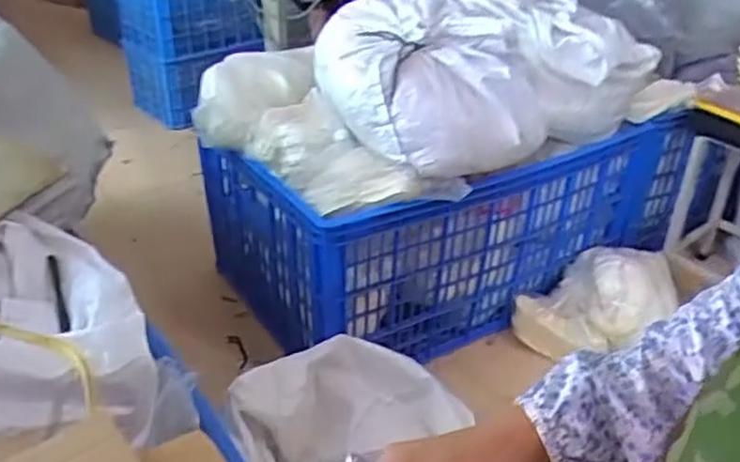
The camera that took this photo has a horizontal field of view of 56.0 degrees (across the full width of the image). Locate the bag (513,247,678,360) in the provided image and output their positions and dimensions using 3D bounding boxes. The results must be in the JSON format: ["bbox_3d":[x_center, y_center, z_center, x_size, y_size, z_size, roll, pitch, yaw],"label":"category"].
[{"bbox_3d":[0.609,0.178,1.844,0.423,0.218,0.230,-16,36,-25],"label":"bag"}]

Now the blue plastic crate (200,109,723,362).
[{"bbox_3d":[0.221,-0.111,1.980,1.233,0.489,0.665,-17,36,-26],"label":"blue plastic crate"}]

